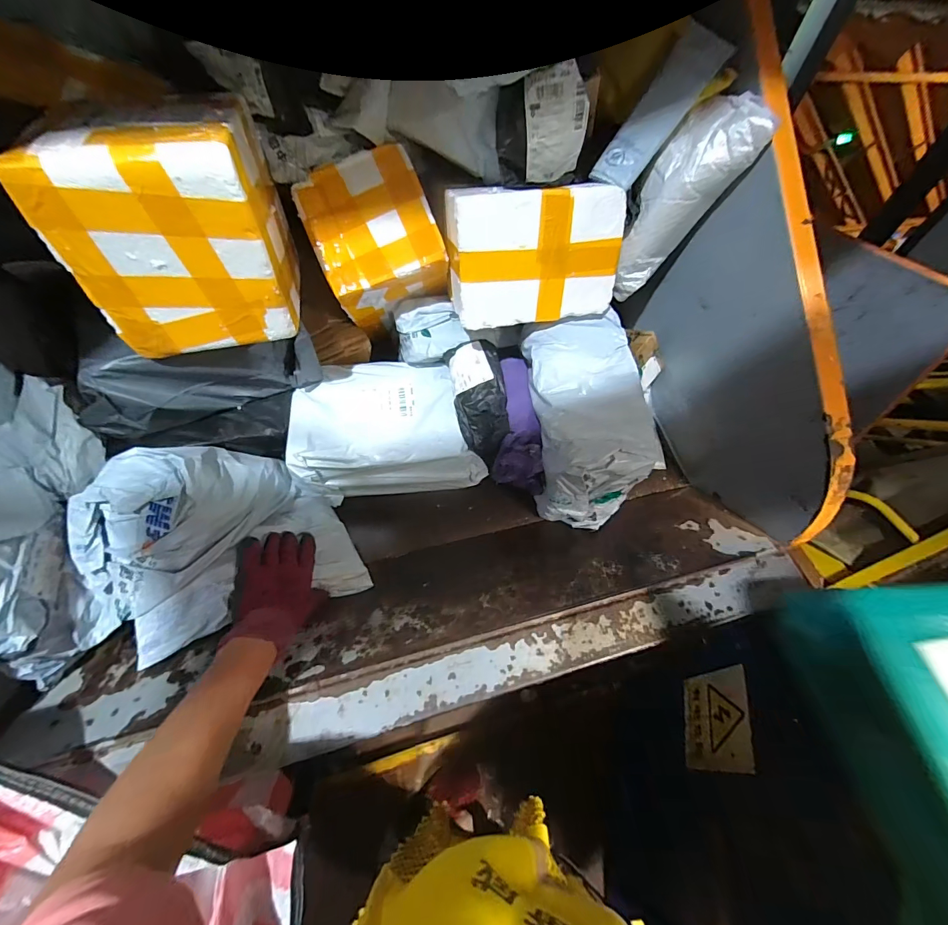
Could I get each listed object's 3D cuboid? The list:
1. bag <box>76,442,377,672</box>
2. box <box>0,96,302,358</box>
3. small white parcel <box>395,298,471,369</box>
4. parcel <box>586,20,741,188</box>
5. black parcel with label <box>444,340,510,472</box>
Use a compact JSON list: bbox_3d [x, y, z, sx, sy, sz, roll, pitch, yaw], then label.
[{"bbox_3d":[-0.324,0.088,0.535,0.286,0.161,0.222,-20,60,-18],"label":"bag"},{"bbox_3d":[-0.339,-0.284,0.492,0.197,0.204,0.198,-11,58,-12],"label":"box"},{"bbox_3d":[-0.068,-0.219,0.695,0.113,0.080,0.073,-14,58,-14],"label":"small white parcel"},{"bbox_3d":[0.234,-0.445,0.530,0.057,0.045,0.200,43,103,22],"label":"parcel"},{"bbox_3d":[0.013,-0.105,0.667,0.089,0.083,0.189,-10,87,-11],"label":"black parcel with label"}]

